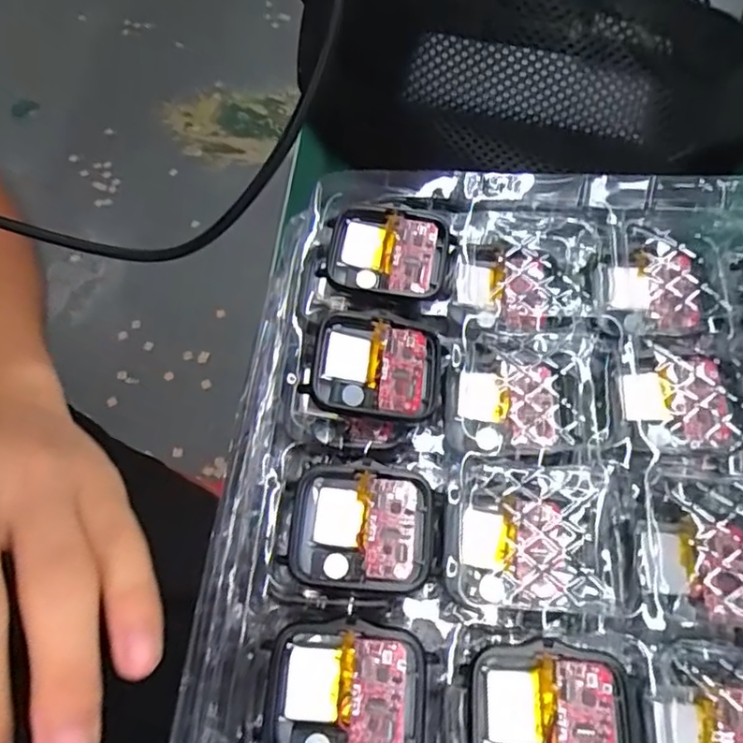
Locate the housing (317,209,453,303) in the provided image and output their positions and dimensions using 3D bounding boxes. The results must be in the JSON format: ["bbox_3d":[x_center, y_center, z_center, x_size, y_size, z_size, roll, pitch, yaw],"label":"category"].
[{"bbox_3d":[0.006,-0.043,0.230,0.046,0.006,0.037,7,67,5],"label":"housing"}]

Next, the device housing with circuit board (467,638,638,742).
[{"bbox_3d":[0.048,0.095,0.168,0.043,0.007,0.038,2,66,2],"label":"device housing with circuit board"}]

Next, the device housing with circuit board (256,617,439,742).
[{"bbox_3d":[-0.007,0.090,0.171,0.046,0.008,0.038,3,66,3],"label":"device housing with circuit board"}]

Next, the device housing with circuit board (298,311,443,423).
[{"bbox_3d":[0.002,-0.002,0.210,0.043,0.006,0.036,7,67,5],"label":"device housing with circuit board"}]

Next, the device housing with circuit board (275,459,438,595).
[{"bbox_3d":[-0.004,0.049,0.194,0.046,0.009,0.037,4,66,4],"label":"device housing with circuit board"}]

